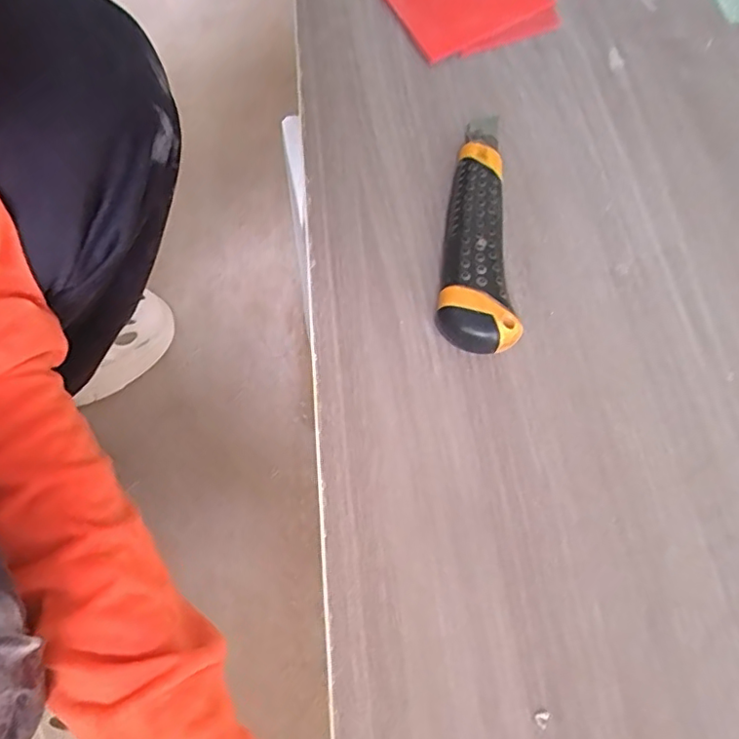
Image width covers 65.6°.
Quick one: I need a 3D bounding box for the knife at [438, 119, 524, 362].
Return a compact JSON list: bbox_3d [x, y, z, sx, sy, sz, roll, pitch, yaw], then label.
[{"bbox_3d":[0.059,-0.085,0.326,0.038,0.022,0.165,3,64,-1],"label":"knife"}]

